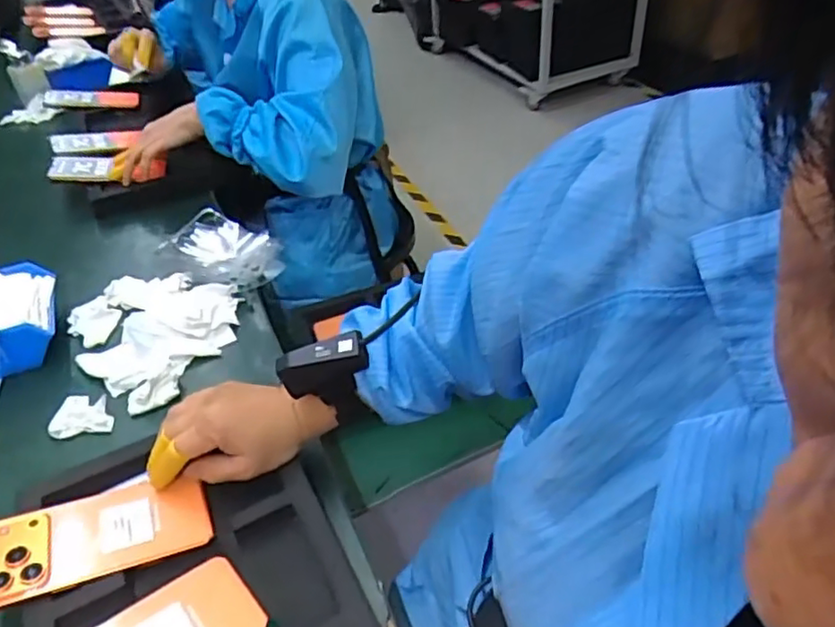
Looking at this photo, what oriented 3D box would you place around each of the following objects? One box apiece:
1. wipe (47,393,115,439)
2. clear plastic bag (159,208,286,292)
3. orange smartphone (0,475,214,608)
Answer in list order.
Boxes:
[{"bbox_3d":[-0.332,0.099,0.626,0.060,0.013,0.051,-4,41,2],"label":"wipe"},{"bbox_3d":[-0.258,-0.085,0.832,0.180,0.029,0.097,26,50,31],"label":"clear plastic bag"},{"bbox_3d":[-0.252,0.172,0.495,0.160,0.015,0.085,-9,40,-21],"label":"orange smartphone"}]

